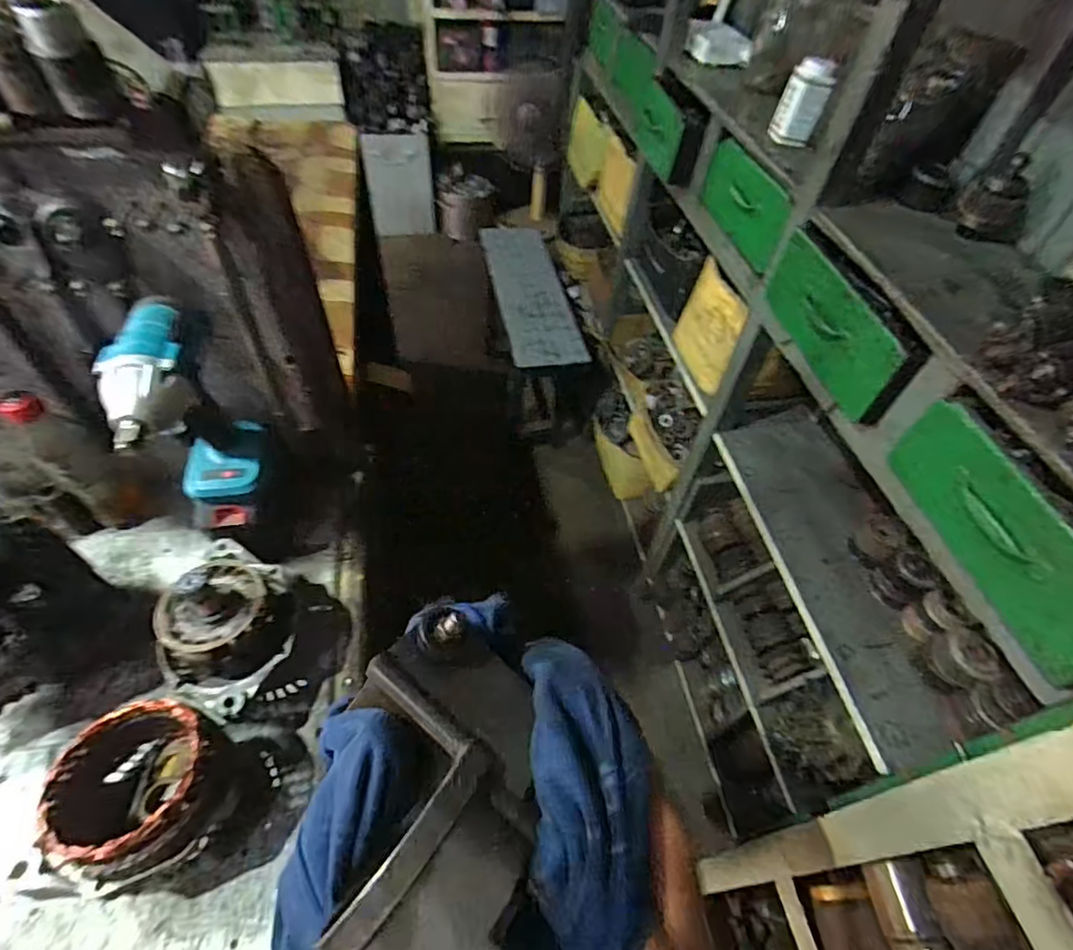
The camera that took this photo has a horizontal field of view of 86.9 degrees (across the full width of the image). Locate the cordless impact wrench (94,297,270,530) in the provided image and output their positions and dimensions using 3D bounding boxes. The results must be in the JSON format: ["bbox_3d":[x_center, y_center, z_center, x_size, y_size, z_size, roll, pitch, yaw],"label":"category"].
[{"bbox_3d":[-0.301,-0.034,0.510,0.079,0.208,0.135,-18,55,-17],"label":"cordless impact wrench"}]

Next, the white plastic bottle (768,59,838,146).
[{"bbox_3d":[0.394,-0.553,0.839,0.065,0.098,0.052,18,52,10],"label":"white plastic bottle"}]

